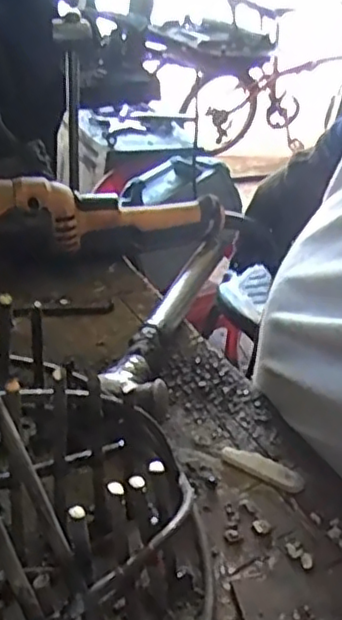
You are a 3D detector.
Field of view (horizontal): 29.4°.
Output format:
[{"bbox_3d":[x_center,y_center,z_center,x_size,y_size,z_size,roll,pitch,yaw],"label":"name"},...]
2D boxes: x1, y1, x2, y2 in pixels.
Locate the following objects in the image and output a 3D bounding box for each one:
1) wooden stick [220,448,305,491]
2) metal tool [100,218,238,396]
[{"bbox_3d":[0.051,0.088,0.367,0.048,0.007,0.012,24,36,21],"label":"wooden stick"},{"bbox_3d":[0.004,-0.005,0.482,0.025,0.031,0.242,18,34,12],"label":"metal tool"}]

